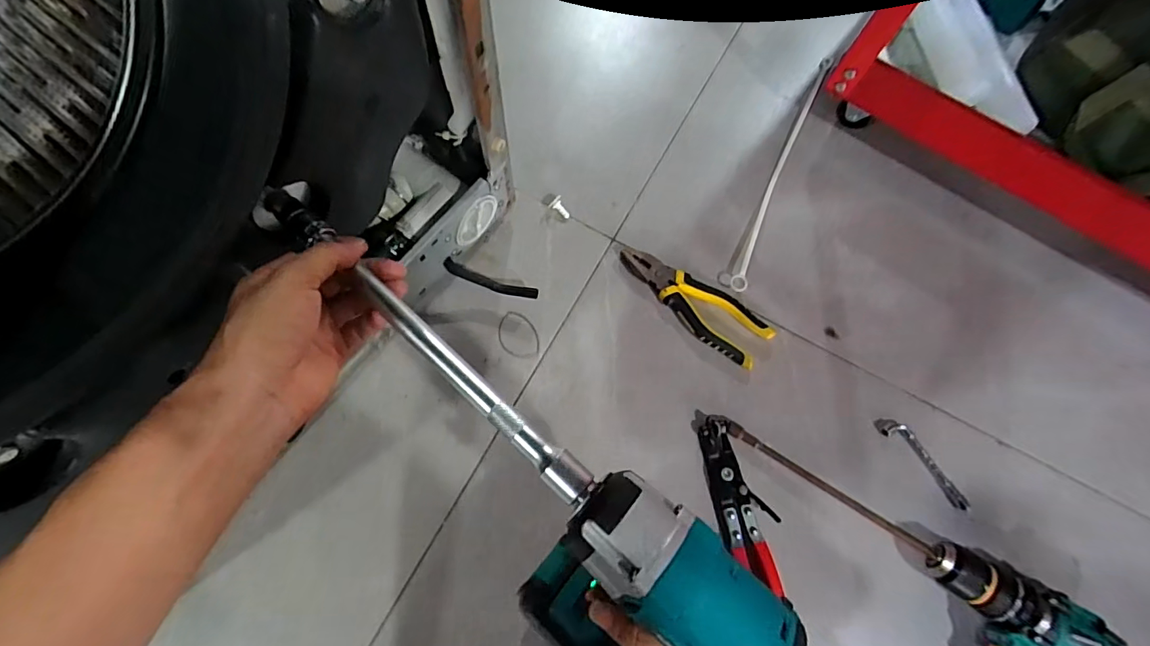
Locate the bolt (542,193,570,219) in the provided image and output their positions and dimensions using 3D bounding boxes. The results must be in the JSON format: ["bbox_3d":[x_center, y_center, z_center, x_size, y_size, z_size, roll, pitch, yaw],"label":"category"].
[{"bbox_3d":[-0.021,-0.142,0.607,0.039,0.015,0.018,35,77,8],"label":"bolt"}]

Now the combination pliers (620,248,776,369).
[{"bbox_3d":[0.133,-0.027,0.577,0.185,0.018,0.060,40,78,9],"label":"combination pliers"}]

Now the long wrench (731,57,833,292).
[{"bbox_3d":[0.253,-0.186,0.611,0.016,0.024,0.331,24,76,5],"label":"long wrench"}]

